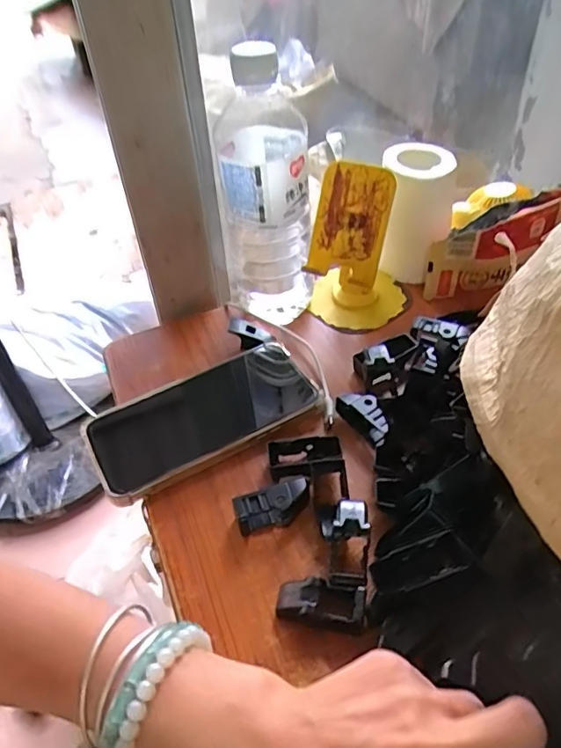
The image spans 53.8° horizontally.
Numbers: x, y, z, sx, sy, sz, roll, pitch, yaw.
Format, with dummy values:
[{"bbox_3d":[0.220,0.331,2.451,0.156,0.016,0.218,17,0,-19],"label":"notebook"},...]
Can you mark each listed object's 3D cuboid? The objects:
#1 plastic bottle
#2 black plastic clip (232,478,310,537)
[{"bbox_3d":[-0.012,-0.139,0.448,0.072,0.213,0.080,-6,43,-3],"label":"plastic bottle"},{"bbox_3d":[-0.004,0.085,0.355,0.050,0.023,0.018,-14,45,-12],"label":"black plastic clip"}]

